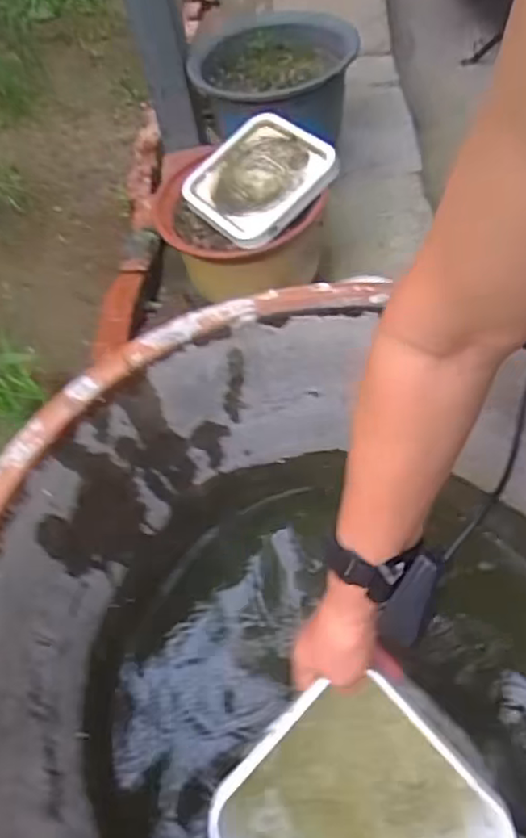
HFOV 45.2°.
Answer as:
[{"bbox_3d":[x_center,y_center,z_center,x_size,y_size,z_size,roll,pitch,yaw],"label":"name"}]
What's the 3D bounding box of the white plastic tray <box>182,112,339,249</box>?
[{"bbox_3d":[-0.009,-0.381,0.997,0.200,0.018,0.220,-43,57,0],"label":"white plastic tray"}]

